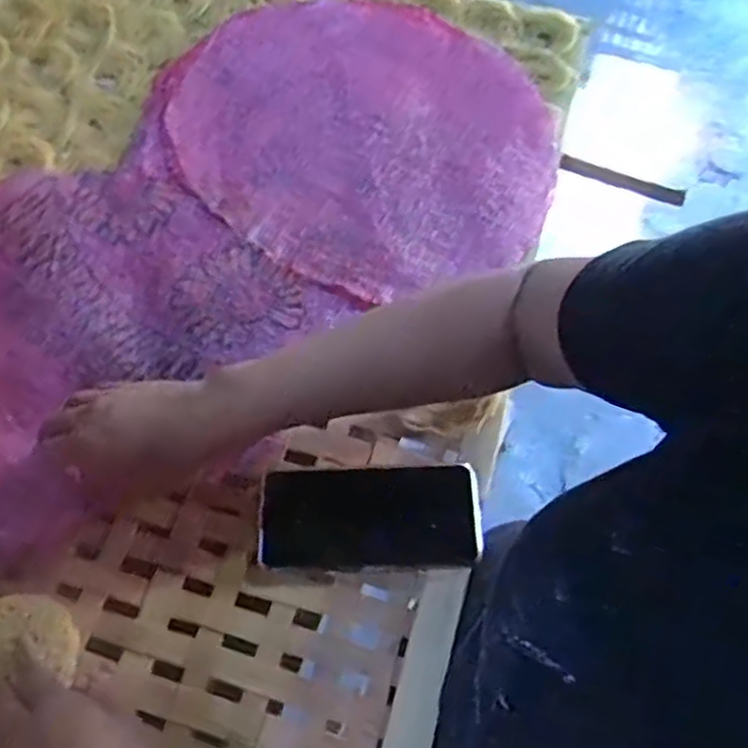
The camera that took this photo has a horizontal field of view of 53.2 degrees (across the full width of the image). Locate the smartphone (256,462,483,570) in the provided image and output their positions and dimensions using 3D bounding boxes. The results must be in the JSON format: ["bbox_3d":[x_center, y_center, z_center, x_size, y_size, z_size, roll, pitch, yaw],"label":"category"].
[{"bbox_3d":[-0.003,0.099,0.523,0.150,0.013,0.067,0,62,-3],"label":"smartphone"}]

